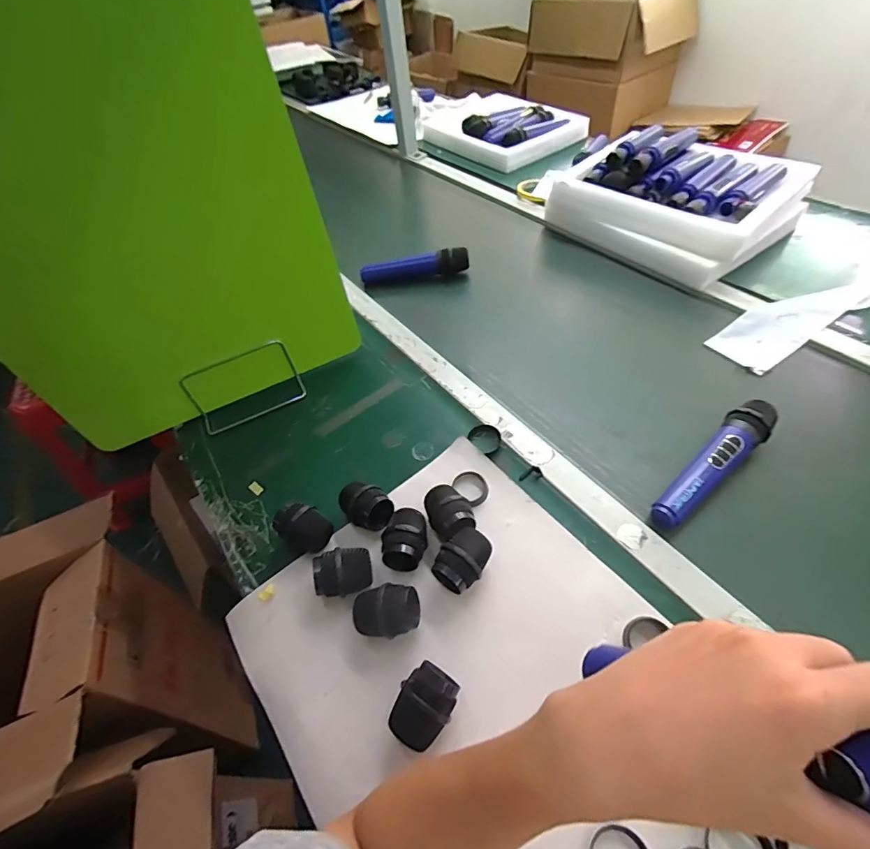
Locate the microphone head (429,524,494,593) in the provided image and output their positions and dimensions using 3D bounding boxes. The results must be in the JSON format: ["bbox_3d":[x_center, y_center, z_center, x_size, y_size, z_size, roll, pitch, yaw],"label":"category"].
[{"bbox_3d":[0.028,0.138,0.457,0.044,0.045,0.061,22,57,23],"label":"microphone head"}]

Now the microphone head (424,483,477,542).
[{"bbox_3d":[0.014,0.096,0.493,0.045,0.039,0.063,-26,52,-13],"label":"microphone head"}]

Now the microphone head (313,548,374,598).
[{"bbox_3d":[-0.093,0.155,0.464,0.055,0.043,0.038,-13,50,-2],"label":"microphone head"}]

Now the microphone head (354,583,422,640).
[{"bbox_3d":[-0.047,0.179,0.431,0.063,0.045,0.043,-2,51,7],"label":"microphone head"}]

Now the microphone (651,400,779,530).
[{"bbox_3d":[0.316,0.044,0.503,0.198,0.042,0.044,-39,56,-22],"label":"microphone"}]

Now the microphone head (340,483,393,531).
[{"bbox_3d":[-0.078,0.093,0.506,0.067,0.040,0.045,31,61,29],"label":"microphone head"}]

